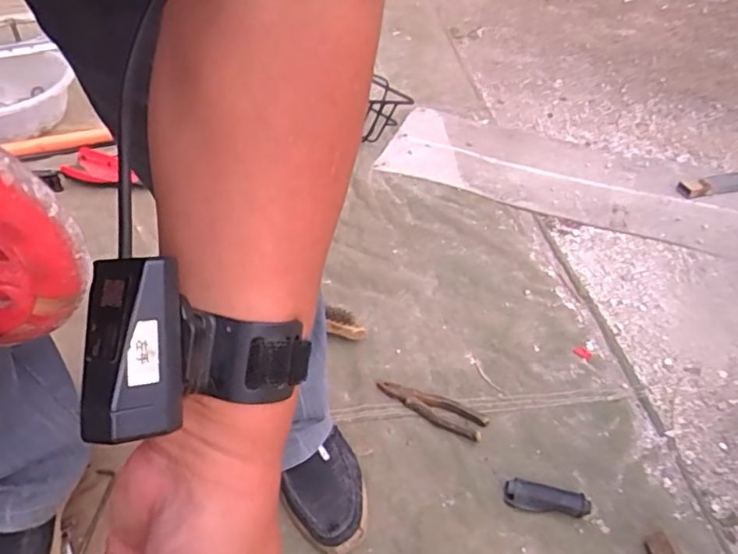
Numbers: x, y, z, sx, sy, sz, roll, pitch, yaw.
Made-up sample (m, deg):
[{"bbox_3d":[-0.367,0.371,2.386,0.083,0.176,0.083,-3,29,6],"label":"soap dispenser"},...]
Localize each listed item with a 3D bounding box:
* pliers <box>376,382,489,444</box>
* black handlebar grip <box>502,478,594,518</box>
[{"bbox_3d":[0.086,0.184,0.822,0.163,0.011,0.045,23,49,22],"label":"pliers"},{"bbox_3d":[0.222,0.279,0.718,0.102,0.026,0.032,9,45,9],"label":"black handlebar grip"}]

